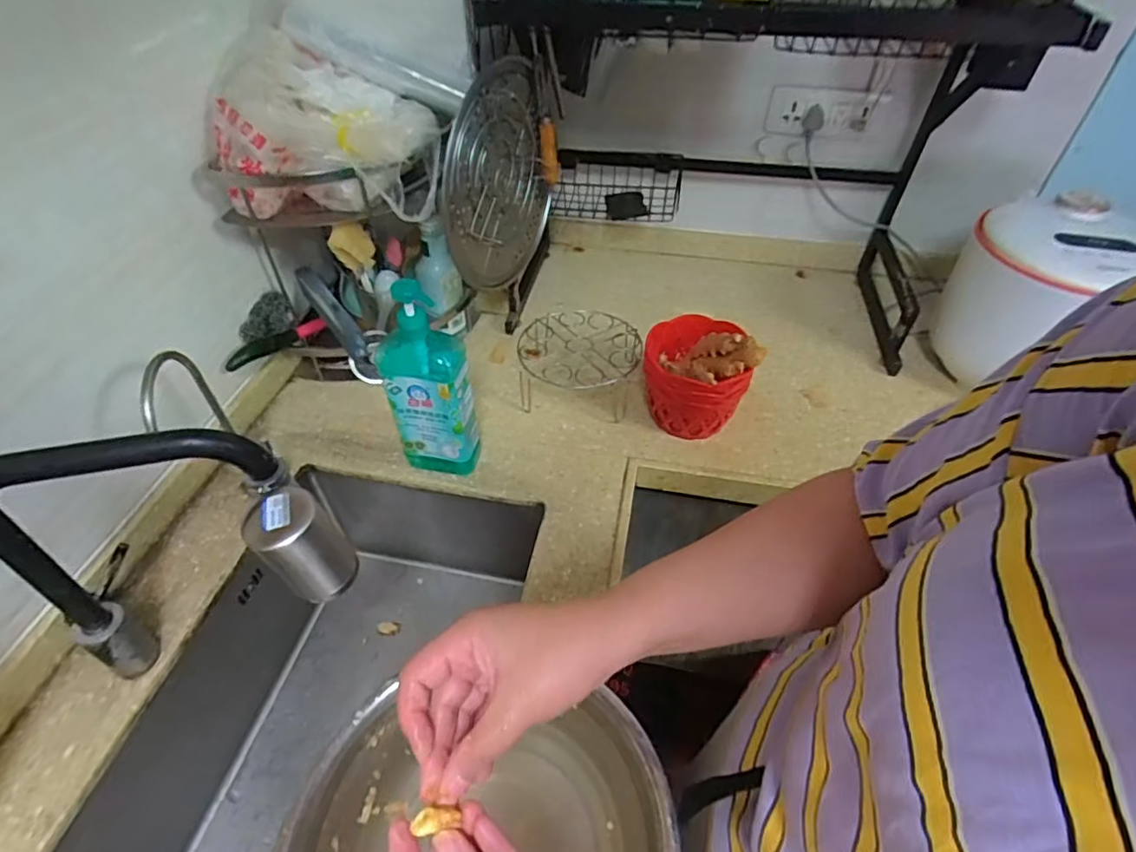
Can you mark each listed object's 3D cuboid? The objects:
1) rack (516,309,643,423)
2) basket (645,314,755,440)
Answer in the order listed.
[{"bbox_3d":[0.017,-0.094,0.890,0.181,0.096,0.161,4,46,4],"label":"rack"},{"bbox_3d":[0.175,-0.062,0.827,0.131,0.138,0.129,5,46,5],"label":"basket"}]

